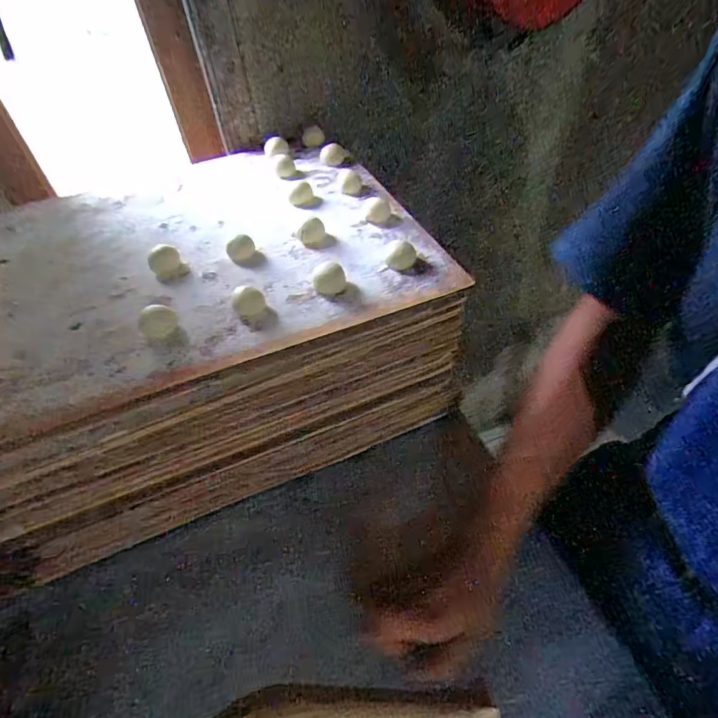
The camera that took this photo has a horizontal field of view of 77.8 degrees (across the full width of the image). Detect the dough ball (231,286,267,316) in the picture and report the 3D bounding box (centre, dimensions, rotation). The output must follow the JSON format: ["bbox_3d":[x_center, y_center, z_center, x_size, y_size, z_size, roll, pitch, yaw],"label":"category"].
[{"bbox_3d":[-0.105,-0.054,0.423,0.029,0.020,0.024,-17,48,-9],"label":"dough ball"}]

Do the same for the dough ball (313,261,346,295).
[{"bbox_3d":[-0.030,-0.080,0.445,0.031,0.018,0.034,-3,47,3],"label":"dough ball"}]

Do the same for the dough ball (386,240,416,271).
[{"bbox_3d":[0.043,-0.107,0.459,0.030,0.018,0.031,-2,47,4],"label":"dough ball"}]

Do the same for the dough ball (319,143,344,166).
[{"bbox_3d":[-0.038,-0.289,0.634,0.035,0.027,0.023,-7,47,0],"label":"dough ball"}]

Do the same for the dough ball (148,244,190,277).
[{"bbox_3d":[-0.209,-0.107,0.483,0.033,0.023,0.031,-33,52,-22],"label":"dough ball"}]

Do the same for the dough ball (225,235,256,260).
[{"bbox_3d":[-0.131,-0.123,0.490,0.030,0.019,0.023,-17,48,-9],"label":"dough ball"}]

